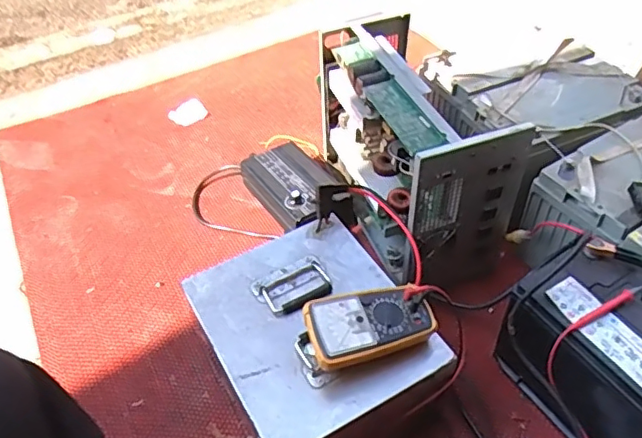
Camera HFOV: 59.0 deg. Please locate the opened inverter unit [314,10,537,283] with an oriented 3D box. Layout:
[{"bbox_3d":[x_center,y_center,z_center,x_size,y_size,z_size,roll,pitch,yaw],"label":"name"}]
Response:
[{"bbox_3d":[0.154,-0.125,1.034,0.193,0.318,0.421,-18,50,-15],"label":"opened inverter unit"}]

